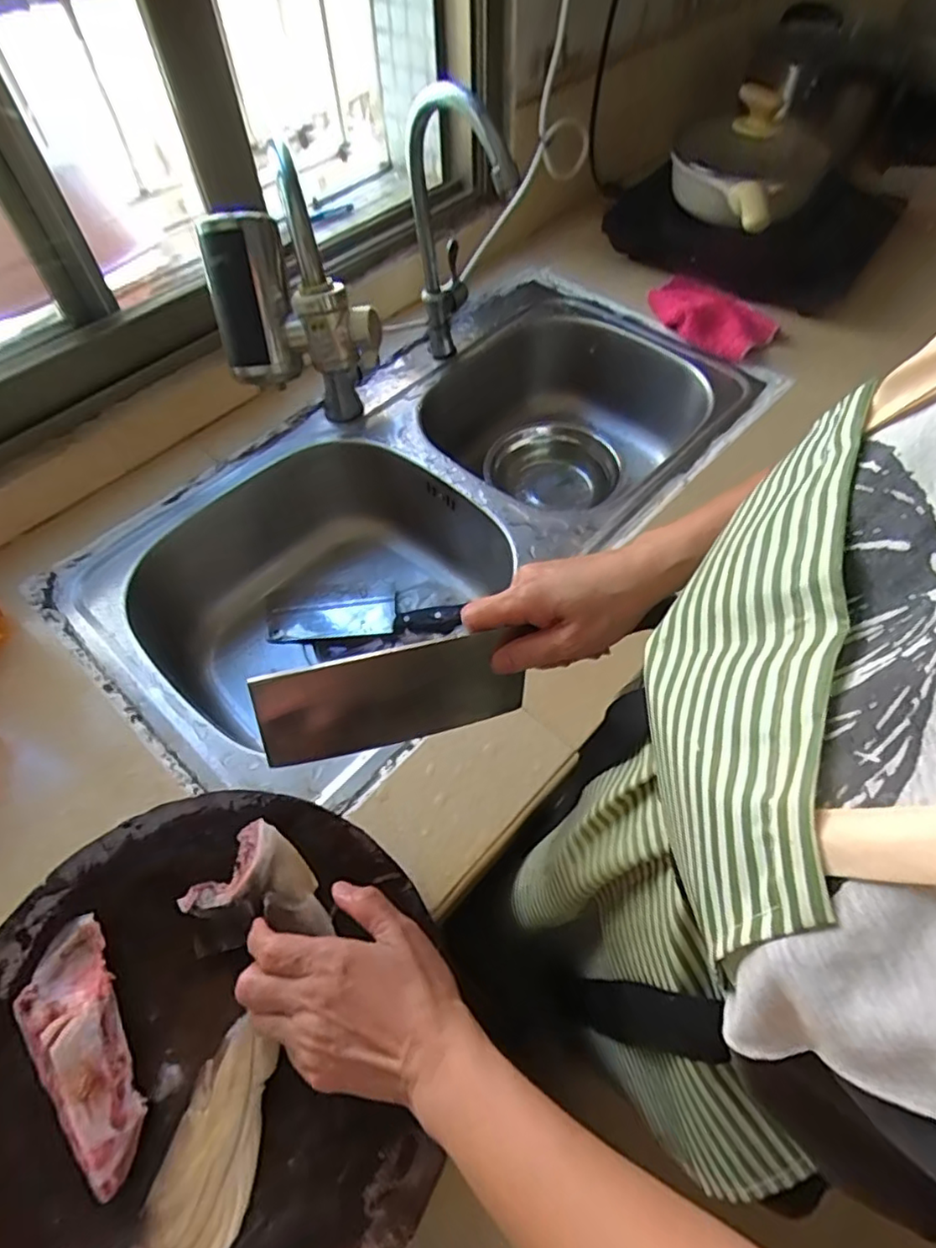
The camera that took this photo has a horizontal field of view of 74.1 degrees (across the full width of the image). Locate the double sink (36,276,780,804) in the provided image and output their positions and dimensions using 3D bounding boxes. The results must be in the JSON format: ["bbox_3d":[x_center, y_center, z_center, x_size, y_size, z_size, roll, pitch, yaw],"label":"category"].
[{"bbox_3d":[-0.022,-0.120,0.759,0.408,0.165,0.771,38,66,23],"label":"double sink"}]

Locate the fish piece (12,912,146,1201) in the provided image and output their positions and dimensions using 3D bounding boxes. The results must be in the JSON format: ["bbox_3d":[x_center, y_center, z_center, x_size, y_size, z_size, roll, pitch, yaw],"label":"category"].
[{"bbox_3d":[-0.231,0.252,0.366,0.050,0.026,0.143,-26,60,-14],"label":"fish piece"}]

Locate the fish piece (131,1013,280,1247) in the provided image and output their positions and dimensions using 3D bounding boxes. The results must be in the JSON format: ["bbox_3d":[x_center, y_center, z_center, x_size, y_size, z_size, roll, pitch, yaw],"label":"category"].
[{"bbox_3d":[-0.140,0.290,0.337,0.047,0.015,0.121,12,64,9],"label":"fish piece"}]

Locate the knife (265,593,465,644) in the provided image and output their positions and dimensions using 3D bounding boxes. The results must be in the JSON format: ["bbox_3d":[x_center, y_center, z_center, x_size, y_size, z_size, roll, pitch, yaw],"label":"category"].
[{"bbox_3d":[-0.131,-0.007,0.773,0.237,0.020,0.062,-2,57,0],"label":"knife"}]

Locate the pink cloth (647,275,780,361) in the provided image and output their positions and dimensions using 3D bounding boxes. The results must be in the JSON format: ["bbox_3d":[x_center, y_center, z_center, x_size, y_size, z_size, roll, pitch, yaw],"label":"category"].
[{"bbox_3d":[0.320,-0.413,0.823,0.112,0.044,0.178,-34,62,-18],"label":"pink cloth"}]

